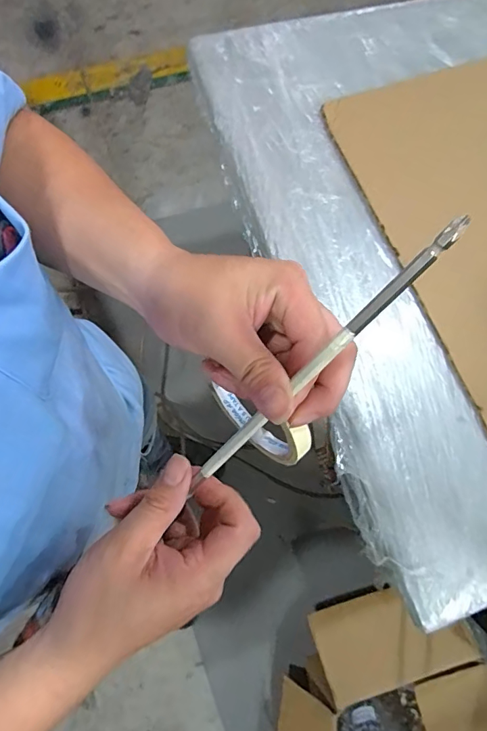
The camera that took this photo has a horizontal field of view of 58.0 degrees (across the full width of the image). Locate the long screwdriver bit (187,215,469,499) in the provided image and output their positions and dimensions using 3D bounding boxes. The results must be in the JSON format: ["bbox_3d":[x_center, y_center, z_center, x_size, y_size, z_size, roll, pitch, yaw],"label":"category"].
[{"bbox_3d":[0.031,0.005,0.221,0.008,0.011,0.192,47,117,9],"label":"long screwdriver bit"}]

